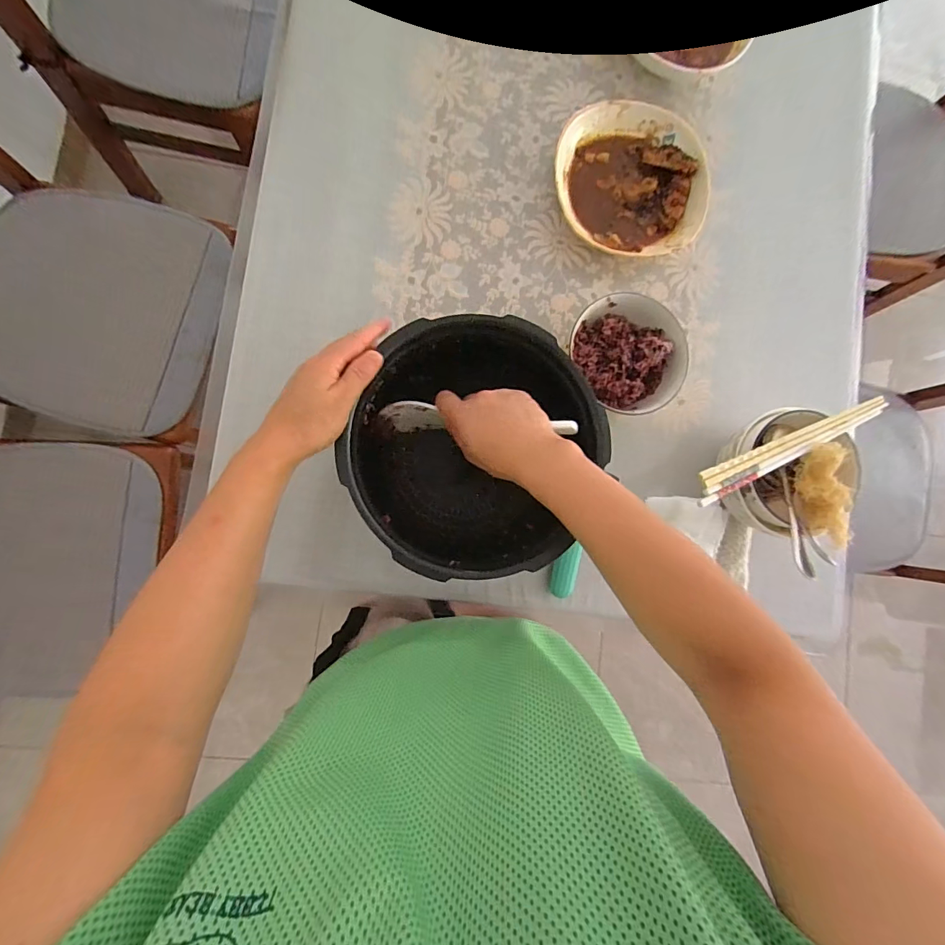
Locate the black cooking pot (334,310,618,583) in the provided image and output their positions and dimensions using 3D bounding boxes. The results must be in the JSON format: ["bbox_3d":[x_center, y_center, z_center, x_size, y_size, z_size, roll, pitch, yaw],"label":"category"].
[{"bbox_3d":[-0.007,-0.023,0.467,0.208,0.153,0.231,34,84,-4],"label":"black cooking pot"}]

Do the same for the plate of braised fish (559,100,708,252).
[{"bbox_3d":[0.196,-0.361,0.564,0.183,0.038,0.180,0,87,-7],"label":"plate of braised fish"}]

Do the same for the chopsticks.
[{"bbox_3d":[0.342,-0.028,0.481,0.240,0.011,0.030,-23,90,-7],"label":"chopsticks"}]

